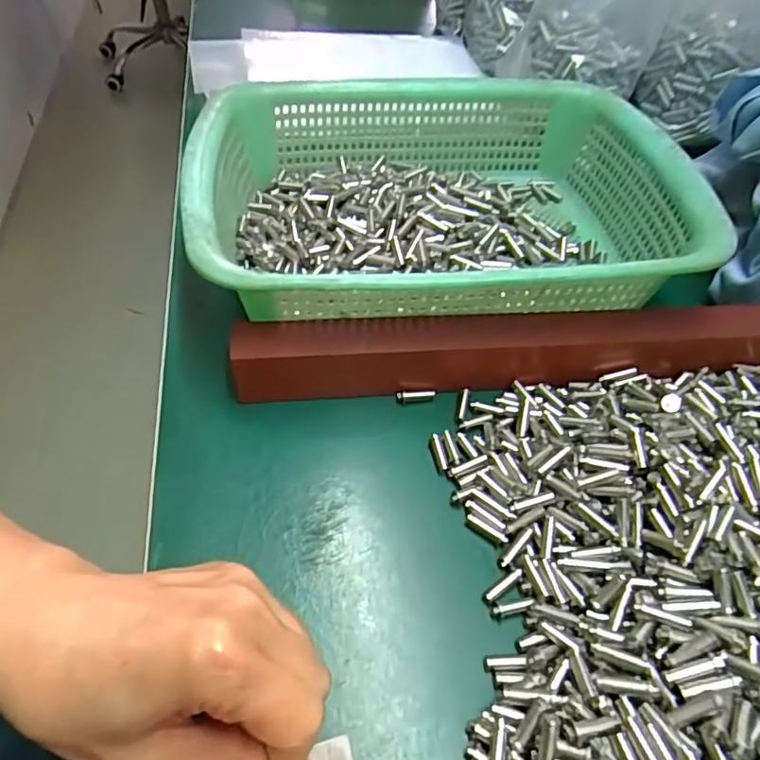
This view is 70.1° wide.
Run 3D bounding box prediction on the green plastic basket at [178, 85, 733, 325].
[{"bbox_3d":[0.035,-0.112,0.353,0.292,0.079,0.219,-2,52,-5],"label":"green plastic basket"}]

